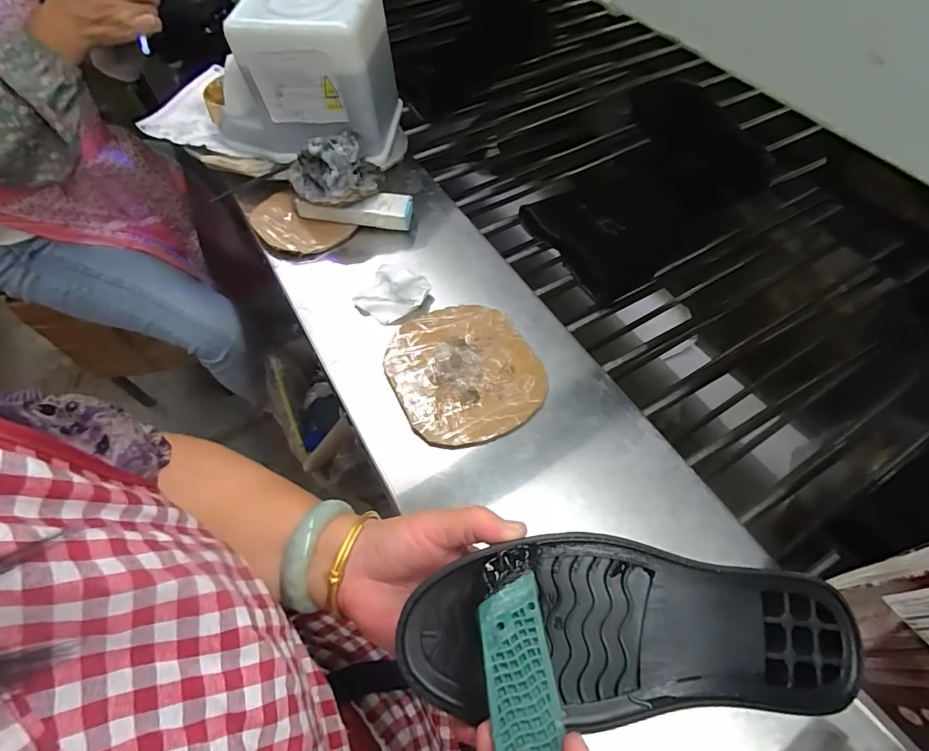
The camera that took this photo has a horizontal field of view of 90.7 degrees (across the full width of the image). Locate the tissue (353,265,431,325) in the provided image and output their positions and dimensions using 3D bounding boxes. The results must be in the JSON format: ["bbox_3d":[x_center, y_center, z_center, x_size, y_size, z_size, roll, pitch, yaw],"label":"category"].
[{"bbox_3d":[-0.077,-0.089,0.496,0.073,0.030,0.060,-38,67,-22],"label":"tissue"}]

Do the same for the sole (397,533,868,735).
[{"bbox_3d":[0.094,0.131,0.236,0.243,0.033,0.078,6,59,-5],"label":"sole"}]

